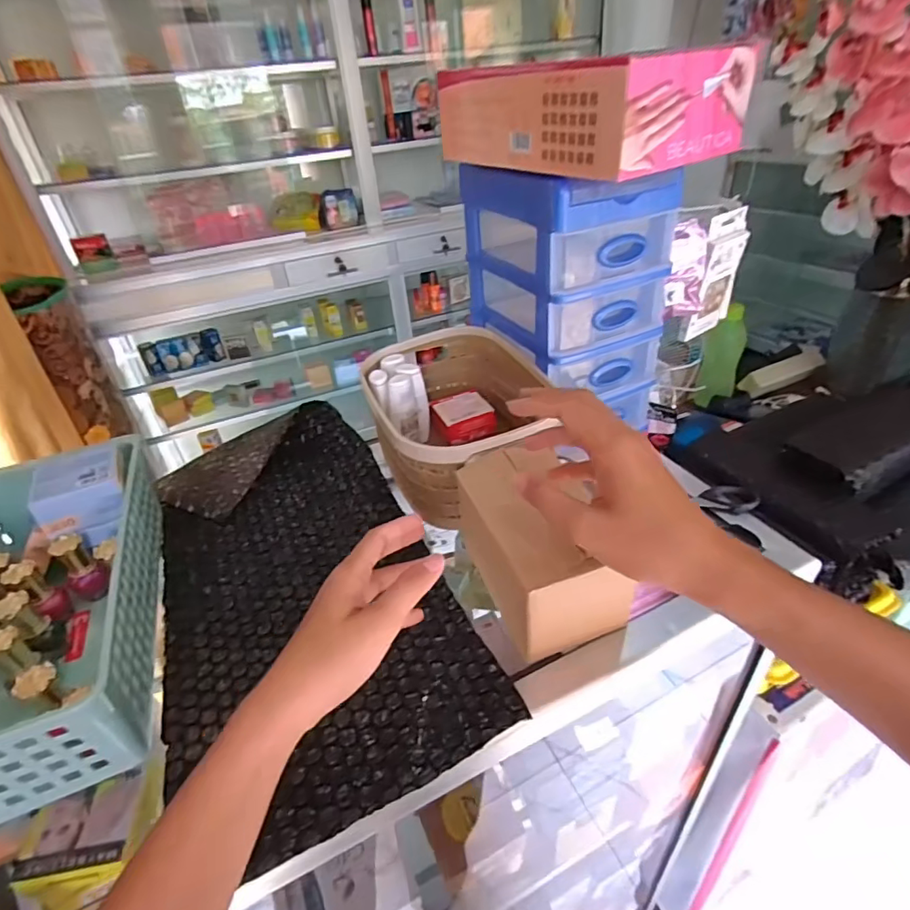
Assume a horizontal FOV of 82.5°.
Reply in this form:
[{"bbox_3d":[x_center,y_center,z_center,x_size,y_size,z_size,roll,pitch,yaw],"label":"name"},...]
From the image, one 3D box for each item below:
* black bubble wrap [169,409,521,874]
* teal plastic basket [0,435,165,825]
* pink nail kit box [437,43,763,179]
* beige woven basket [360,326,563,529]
[{"bbox_3d":[-0.135,0.087,0.432,0.214,0.057,0.393,-19,37,-18],"label":"black bubble wrap"},{"bbox_3d":[-0.299,0.108,0.378,0.131,0.097,0.259,-17,36,-16],"label":"teal plastic basket"},{"bbox_3d":[0.102,-0.272,0.413,0.139,0.064,0.192,-25,39,-25],"label":"pink nail kit box"},{"bbox_3d":[0.005,-0.037,0.522,0.149,0.098,0.226,-18,37,-17],"label":"beige woven basket"}]

